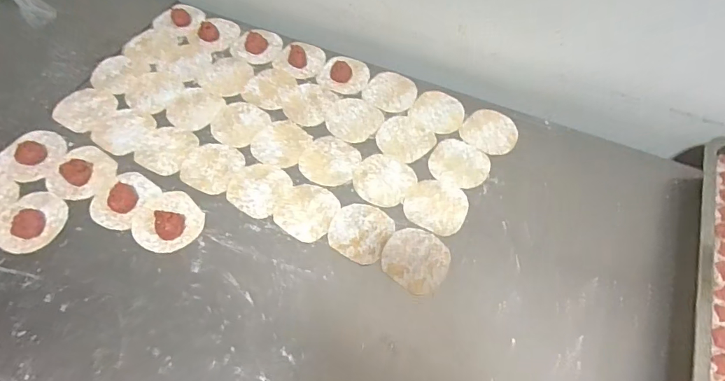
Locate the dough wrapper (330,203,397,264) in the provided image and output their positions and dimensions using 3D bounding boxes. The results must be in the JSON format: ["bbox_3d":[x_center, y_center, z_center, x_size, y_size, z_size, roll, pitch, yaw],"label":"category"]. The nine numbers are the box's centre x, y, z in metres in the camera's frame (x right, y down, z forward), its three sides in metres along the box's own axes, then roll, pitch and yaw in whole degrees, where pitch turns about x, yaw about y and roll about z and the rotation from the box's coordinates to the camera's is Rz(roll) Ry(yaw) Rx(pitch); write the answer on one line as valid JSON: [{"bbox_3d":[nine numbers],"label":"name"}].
[{"bbox_3d":[-0.002,0.051,0.560,0.074,0.004,0.075,25,59,14],"label":"dough wrapper"}]

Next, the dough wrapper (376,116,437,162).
[{"bbox_3d":[0.061,-0.075,0.643,0.081,0.004,0.076,1,56,-1],"label":"dough wrapper"}]

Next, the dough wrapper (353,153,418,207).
[{"bbox_3d":[0.028,-0.016,0.604,0.078,0.004,0.078,1,56,-1],"label":"dough wrapper"}]

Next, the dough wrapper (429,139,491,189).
[{"bbox_3d":[0.136,-0.038,0.624,0.081,0.004,0.076,1,56,-1],"label":"dough wrapper"}]

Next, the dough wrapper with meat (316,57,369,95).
[{"bbox_3d":[-0.029,-0.186,0.706,0.076,0.012,0.070,23,58,13],"label":"dough wrapper with meat"}]

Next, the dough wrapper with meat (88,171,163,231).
[{"bbox_3d":[-0.306,0.010,0.565,0.062,0.010,0.079,23,58,13],"label":"dough wrapper with meat"}]

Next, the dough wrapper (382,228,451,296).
[{"bbox_3d":[0.066,0.082,0.541,0.078,0.007,0.074,1,56,-1],"label":"dough wrapper"}]

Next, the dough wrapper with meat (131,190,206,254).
[{"bbox_3d":[-0.243,0.033,0.547,0.078,0.024,0.084,1,56,-1],"label":"dough wrapper with meat"}]

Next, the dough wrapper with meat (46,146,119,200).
[{"bbox_3d":[-0.373,-0.028,0.580,0.083,0.018,0.077,2,58,-3],"label":"dough wrapper with meat"}]

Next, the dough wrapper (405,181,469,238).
[{"bbox_3d":[0.097,0.020,0.585,0.077,0.004,0.074,24,61,12],"label":"dough wrapper"}]

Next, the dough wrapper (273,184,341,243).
[{"bbox_3d":[-0.071,0.027,0.572,0.075,0.004,0.076,1,56,-1],"label":"dough wrapper"}]

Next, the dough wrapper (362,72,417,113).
[{"bbox_3d":[0.045,-0.155,0.694,0.078,0.005,0.074,1,56,-1],"label":"dough wrapper"}]

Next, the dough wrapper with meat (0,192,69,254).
[{"bbox_3d":[-0.407,0.037,0.540,0.071,0.012,0.080,26,59,15],"label":"dough wrapper with meat"}]

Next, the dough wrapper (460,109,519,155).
[{"bbox_3d":[0.190,-0.089,0.657,0.079,0.004,0.079,1,56,-1],"label":"dough wrapper"}]

